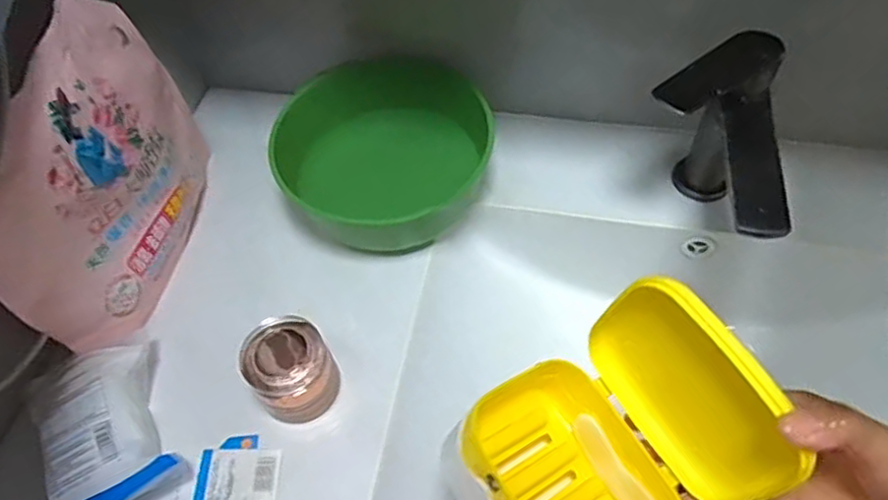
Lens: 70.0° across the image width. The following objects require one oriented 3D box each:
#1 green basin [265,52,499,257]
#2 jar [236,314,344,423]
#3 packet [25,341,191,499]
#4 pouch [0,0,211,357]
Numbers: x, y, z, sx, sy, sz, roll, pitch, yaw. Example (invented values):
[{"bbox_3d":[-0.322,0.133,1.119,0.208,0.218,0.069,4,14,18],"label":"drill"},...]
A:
[{"bbox_3d":[-0.051,-0.093,0.583,0.188,0.083,0.173,-2,56,3],"label":"green basin"},{"bbox_3d":[-0.115,0.091,0.482,0.061,0.067,0.057,-2,56,3],"label":"jar"},{"bbox_3d":[-0.256,0.129,0.468,0.094,0.050,0.132,-25,58,-12],"label":"packet"},{"bbox_3d":[-0.265,-0.059,0.507,0.048,0.207,0.251,3,56,7],"label":"pouch"}]

